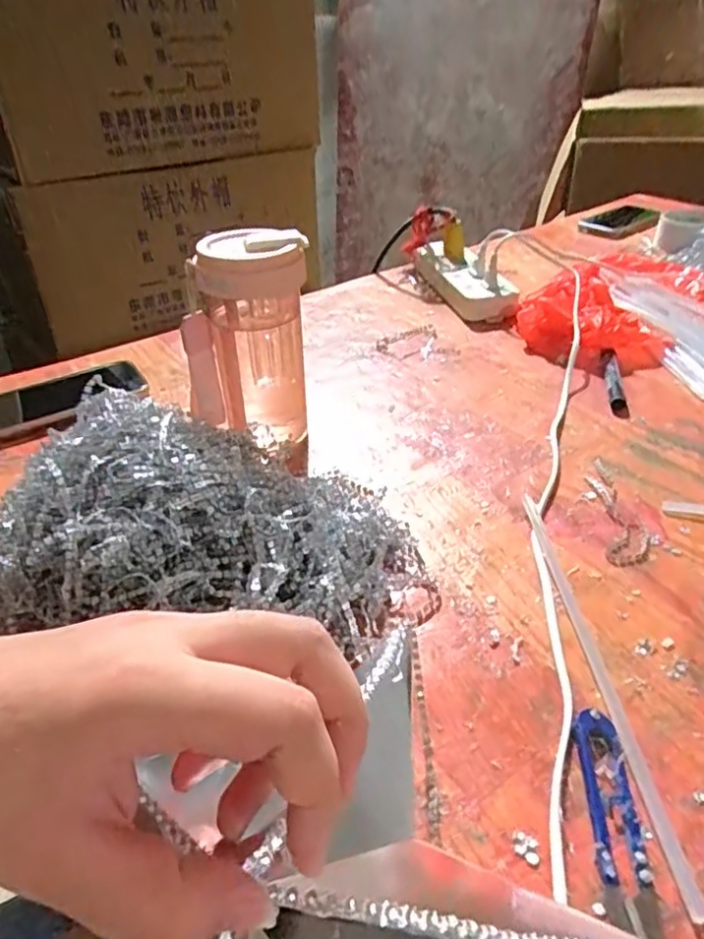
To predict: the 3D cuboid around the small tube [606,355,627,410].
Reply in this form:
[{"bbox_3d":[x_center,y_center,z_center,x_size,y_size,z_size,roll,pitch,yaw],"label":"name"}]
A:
[{"bbox_3d":[0.256,-0.086,0.592,0.014,0.011,0.088,6,37,12],"label":"small tube"}]

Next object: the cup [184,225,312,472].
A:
[{"bbox_3d":[-0.081,-0.091,0.495,0.089,0.180,0.076,11,38,18],"label":"cup"}]

